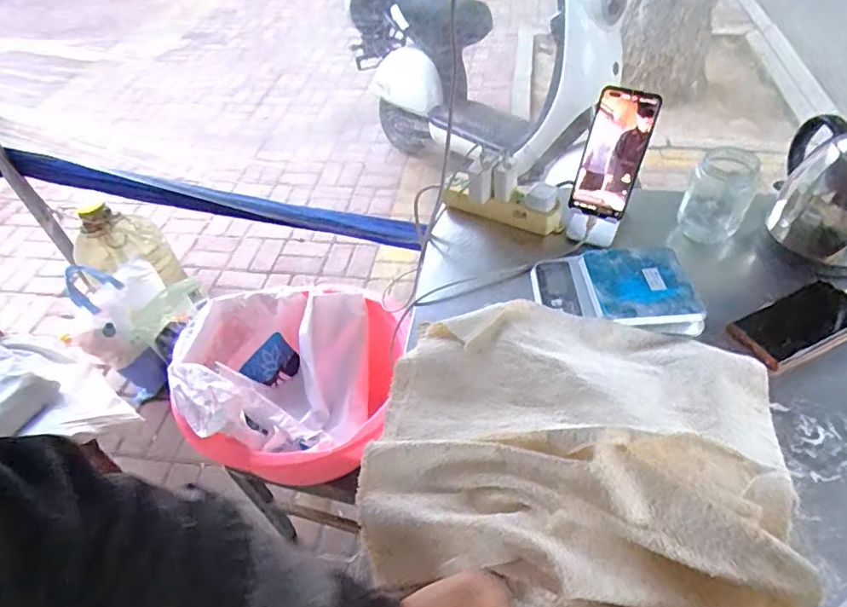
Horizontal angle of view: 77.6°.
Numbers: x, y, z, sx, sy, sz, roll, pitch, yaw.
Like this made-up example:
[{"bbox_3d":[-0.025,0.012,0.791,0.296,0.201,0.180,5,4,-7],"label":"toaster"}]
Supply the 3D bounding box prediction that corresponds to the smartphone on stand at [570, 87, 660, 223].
[{"bbox_3d":[0.243,-0.189,0.676,0.072,0.156,0.011,17,26,13],"label":"smartphone on stand"}]

